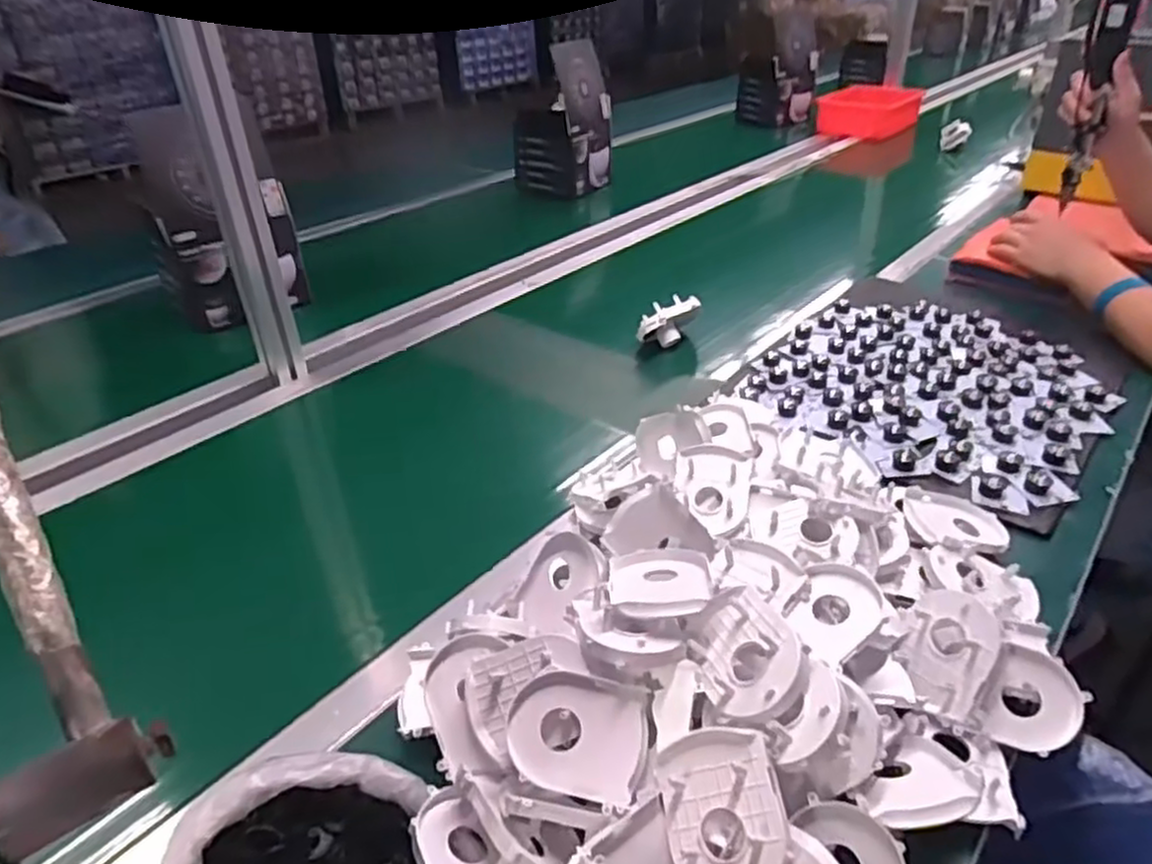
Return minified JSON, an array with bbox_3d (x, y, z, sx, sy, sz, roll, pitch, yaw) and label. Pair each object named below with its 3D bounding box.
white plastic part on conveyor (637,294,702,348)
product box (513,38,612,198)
[{"bbox_3d":[0.118,-0.142,0.967,0.085,0.053,0.040,-21,38,-26],"label":"white plastic part on conveyor"},{"bbox_3d":[-0.032,-0.634,1.537,0.146,0.281,0.159,18,39,27],"label":"product box"}]

